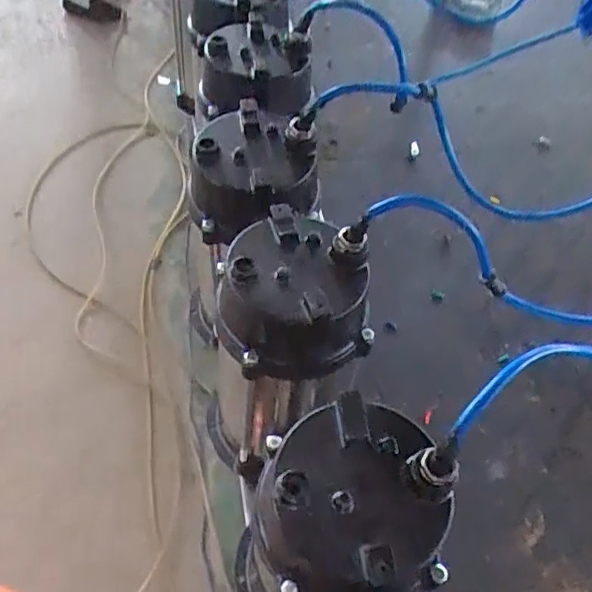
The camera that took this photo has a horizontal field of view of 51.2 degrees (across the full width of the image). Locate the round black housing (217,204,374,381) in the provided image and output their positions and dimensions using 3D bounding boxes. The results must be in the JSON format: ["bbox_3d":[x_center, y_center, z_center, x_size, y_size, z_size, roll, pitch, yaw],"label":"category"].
[{"bbox_3d":[-0.004,-0.006,0.484,0.113,0.074,0.117,3,53,-3],"label":"round black housing"}]

